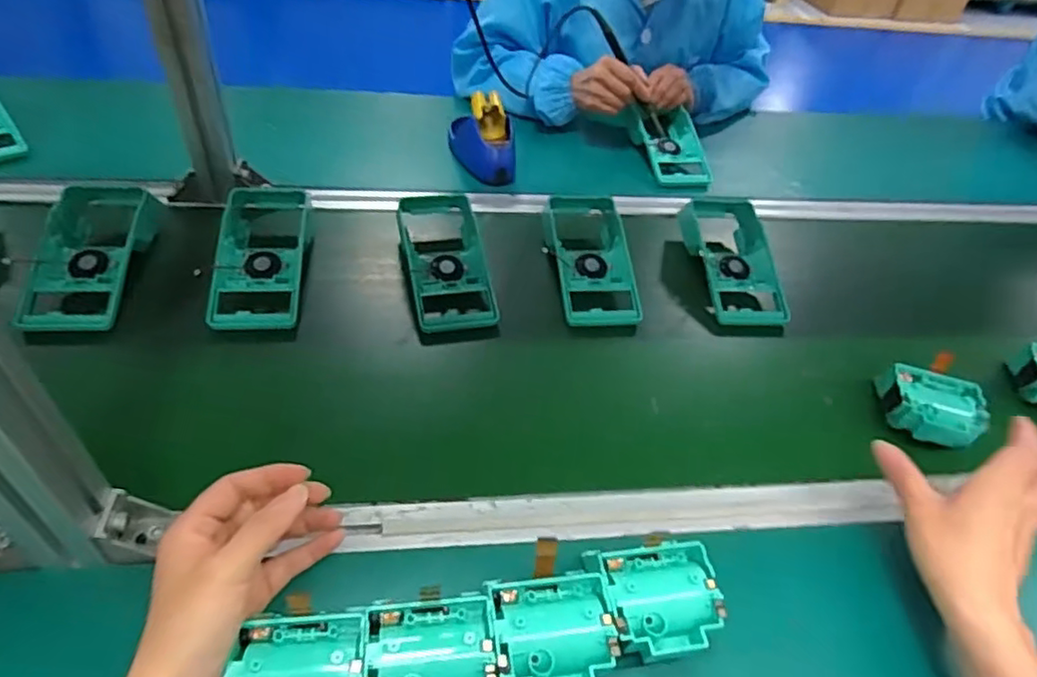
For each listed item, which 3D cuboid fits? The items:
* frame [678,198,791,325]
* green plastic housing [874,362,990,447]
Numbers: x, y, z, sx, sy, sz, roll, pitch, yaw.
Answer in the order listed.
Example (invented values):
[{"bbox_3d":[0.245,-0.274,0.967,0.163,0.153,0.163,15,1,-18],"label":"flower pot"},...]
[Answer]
[{"bbox_3d":[0.249,-0.094,0.718,0.103,0.042,0.189,0,45,-8],"label":"frame"},{"bbox_3d":[0.380,0.064,0.583,0.084,0.044,0.078,26,47,18],"label":"green plastic housing"}]

